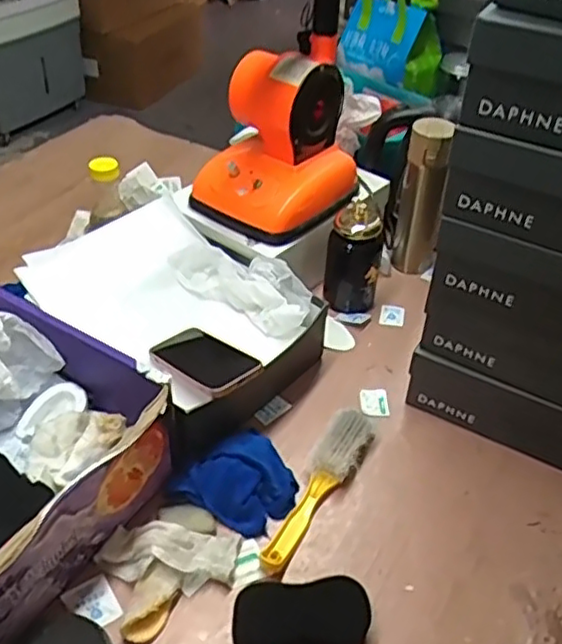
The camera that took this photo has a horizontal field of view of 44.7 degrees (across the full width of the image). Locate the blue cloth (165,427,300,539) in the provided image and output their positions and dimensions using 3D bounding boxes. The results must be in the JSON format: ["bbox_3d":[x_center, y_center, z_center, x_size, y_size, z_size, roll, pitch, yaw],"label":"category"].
[{"bbox_3d":[-0.045,0.175,0.758,0.112,0.040,0.120,34,49,30],"label":"blue cloth"}]

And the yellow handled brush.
[{"bbox_3d":[0.042,0.180,0.760,0.054,0.035,0.225,21,44,20],"label":"yellow handled brush"}]

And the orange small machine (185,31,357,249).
[{"bbox_3d":[-0.008,-0.255,0.954,0.189,0.200,0.191,22,44,20],"label":"orange small machine"}]

